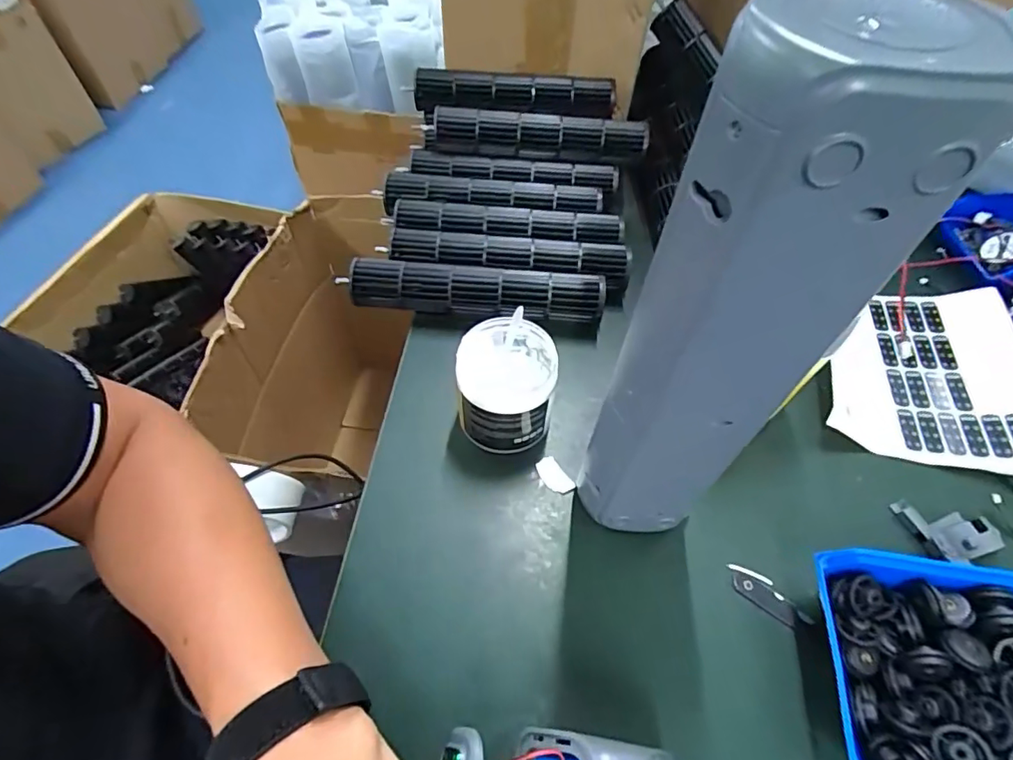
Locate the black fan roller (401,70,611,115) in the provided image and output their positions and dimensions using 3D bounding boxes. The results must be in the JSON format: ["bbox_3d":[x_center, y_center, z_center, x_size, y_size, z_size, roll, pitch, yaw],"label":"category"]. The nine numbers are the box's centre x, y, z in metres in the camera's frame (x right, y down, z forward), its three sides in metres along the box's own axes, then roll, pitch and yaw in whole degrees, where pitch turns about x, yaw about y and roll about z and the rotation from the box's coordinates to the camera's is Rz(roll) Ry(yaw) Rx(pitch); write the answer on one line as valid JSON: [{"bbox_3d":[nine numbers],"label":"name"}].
[{"bbox_3d":[0.008,-0.326,0.590,0.224,0.038,0.031,3,55,1],"label":"black fan roller"}]

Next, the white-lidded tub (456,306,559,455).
[{"bbox_3d":[0.000,0.005,0.400,0.070,0.082,0.076,1,55,-1],"label":"white-lidded tub"}]

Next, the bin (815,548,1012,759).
[{"bbox_3d":[0.247,0.169,0.295,0.130,0.067,0.113,8,55,4],"label":"bin"}]

